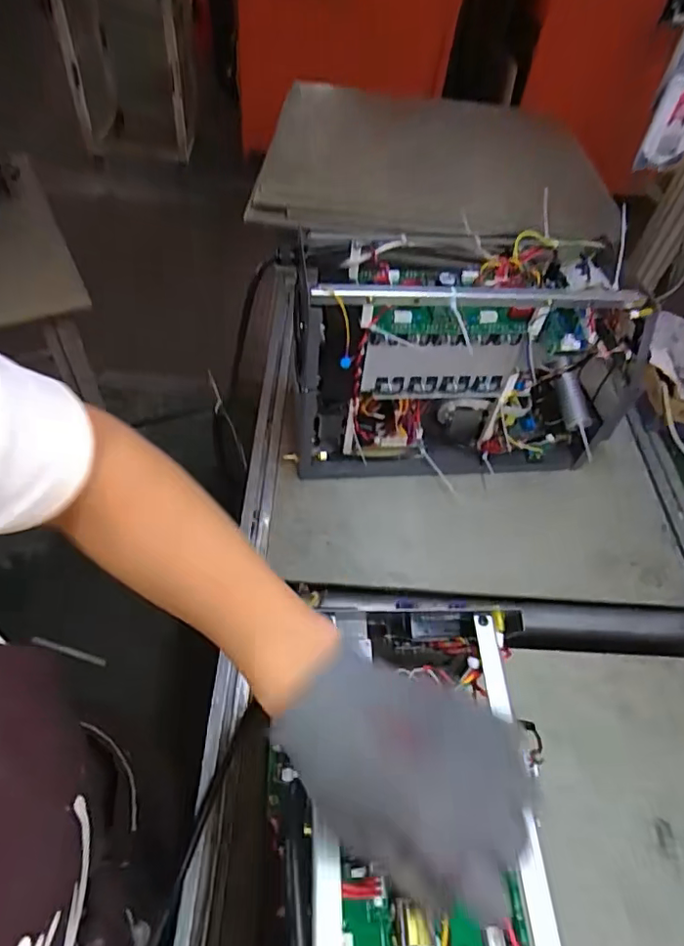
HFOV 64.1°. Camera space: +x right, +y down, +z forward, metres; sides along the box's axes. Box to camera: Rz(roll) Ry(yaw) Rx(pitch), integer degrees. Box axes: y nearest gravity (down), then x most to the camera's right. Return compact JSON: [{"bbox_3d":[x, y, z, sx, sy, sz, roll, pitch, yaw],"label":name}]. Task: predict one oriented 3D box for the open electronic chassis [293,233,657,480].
[{"bbox_3d":[0.159,-0.157,0.796,0.461,0.313,0.186,-4,51,-8],"label":"open electronic chassis"}]

